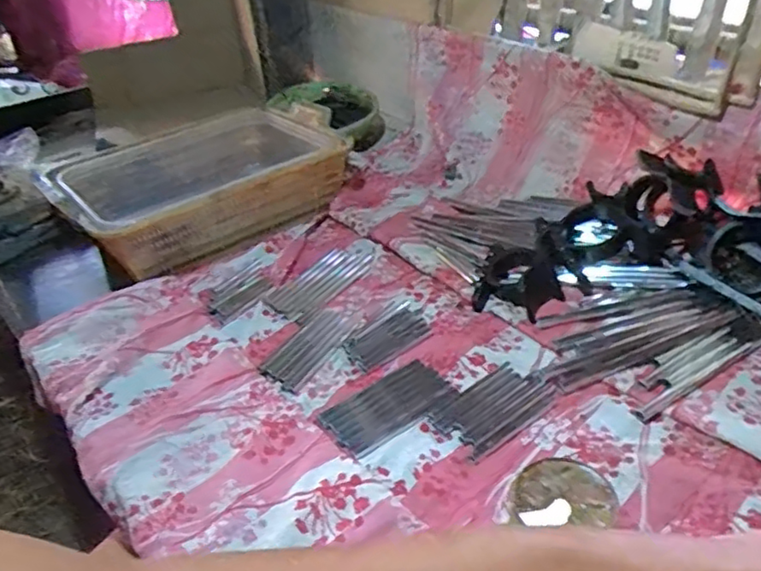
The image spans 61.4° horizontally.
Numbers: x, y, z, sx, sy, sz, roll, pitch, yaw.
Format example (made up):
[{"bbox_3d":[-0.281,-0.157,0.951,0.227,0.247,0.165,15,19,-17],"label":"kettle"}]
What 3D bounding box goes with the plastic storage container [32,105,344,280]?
[{"bbox_3d":[-0.261,-0.159,0.982,0.403,0.107,0.295,-29,44,-24],"label":"plastic storage container"}]

